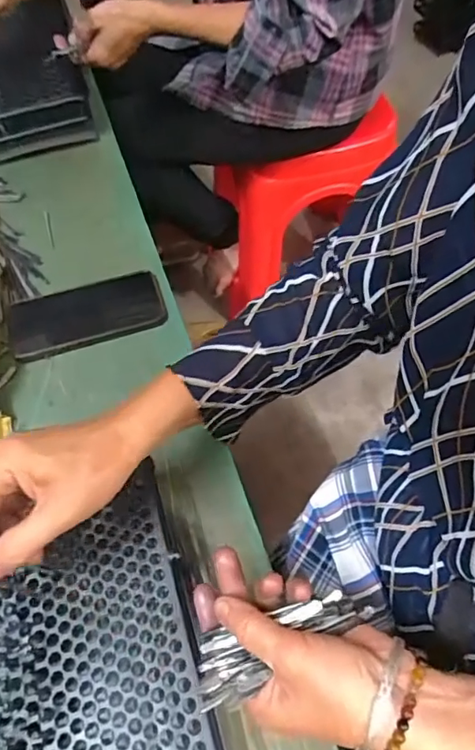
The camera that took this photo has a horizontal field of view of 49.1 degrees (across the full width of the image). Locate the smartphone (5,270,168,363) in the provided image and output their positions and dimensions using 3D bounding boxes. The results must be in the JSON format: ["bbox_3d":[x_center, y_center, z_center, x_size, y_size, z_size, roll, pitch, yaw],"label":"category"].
[{"bbox_3d":[-0.164,-0.067,0.567,0.166,0.010,0.082,-17,60,-8],"label":"smartphone"}]

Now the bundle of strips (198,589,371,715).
[{"bbox_3d":[0.026,0.157,0.308,0.109,0.017,0.038,-22,61,-4],"label":"bundle of strips"}]

